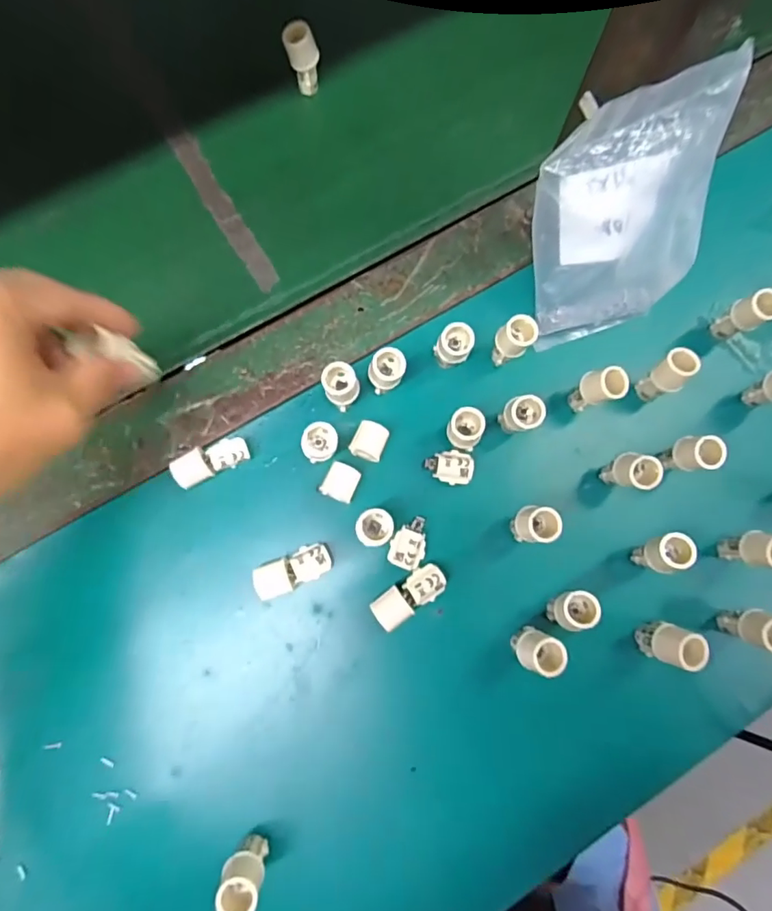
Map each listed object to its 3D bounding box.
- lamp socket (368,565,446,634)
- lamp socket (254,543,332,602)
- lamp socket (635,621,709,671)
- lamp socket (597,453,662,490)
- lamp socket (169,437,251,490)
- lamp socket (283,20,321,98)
[{"bbox_3d":[0.014,0.081,0.299,0.045,0.018,0.019,-33,80,-7],"label":"lamp socket"},{"bbox_3d":[-0.053,0.067,0.302,0.044,0.019,0.019,-24,79,-5],"label":"lamp socket"},{"bbox_3d":[0.157,0.104,0.287,0.022,0.041,0.020,18,78,3],"label":"lamp socket"},{"bbox_3d":[0.142,0.012,0.301,0.019,0.042,0.021,-13,78,-3],"label":"lamp socket"},{"bbox_3d":[-0.104,0.004,0.310,0.044,0.017,0.017,-25,79,-5],"label":"lamp socket"},{"bbox_3d":[-0.058,-0.277,0.365,0.021,0.045,0.017,-11,78,-3],"label":"lamp socket"}]

